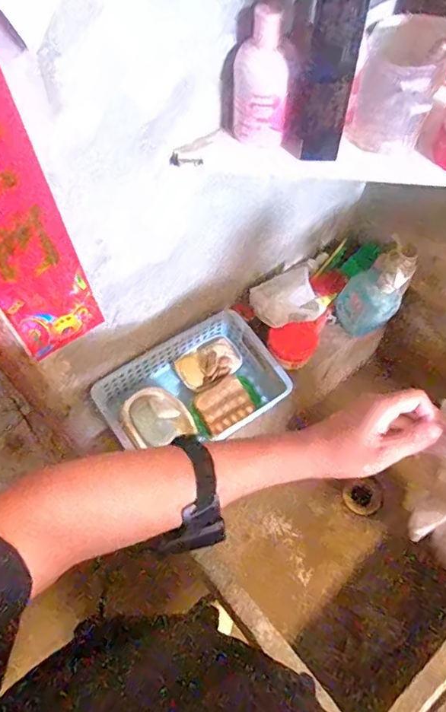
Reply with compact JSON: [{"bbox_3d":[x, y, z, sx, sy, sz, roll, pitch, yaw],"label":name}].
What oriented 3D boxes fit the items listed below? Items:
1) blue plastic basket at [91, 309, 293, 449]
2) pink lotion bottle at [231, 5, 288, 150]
[{"bbox_3d":[-0.044,0.060,0.795,0.267,0.081,0.172,-31,66,-15],"label":"blue plastic basket"},{"bbox_3d":[0.035,-0.261,0.483,0.049,0.117,0.040,-3,62,-1],"label":"pink lotion bottle"}]

